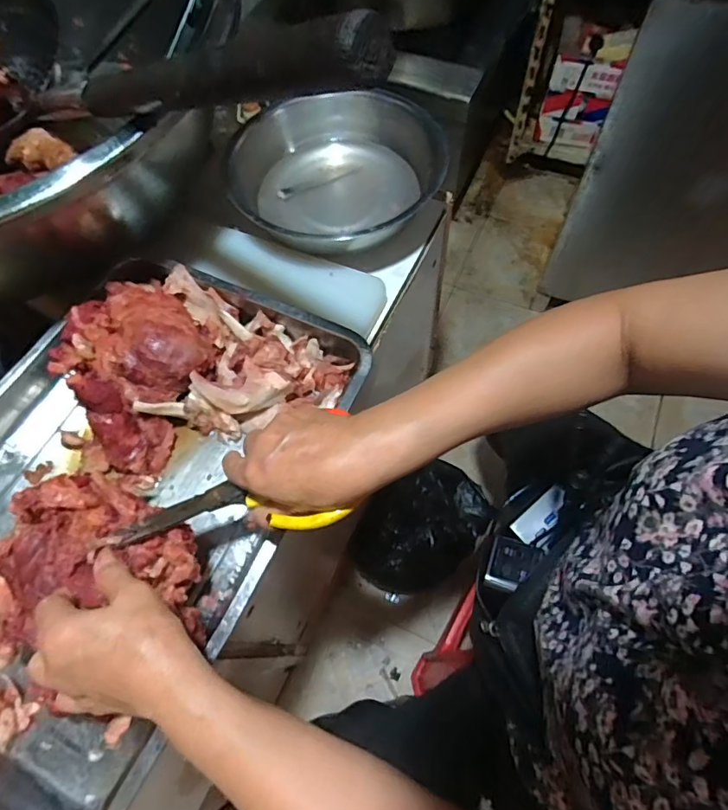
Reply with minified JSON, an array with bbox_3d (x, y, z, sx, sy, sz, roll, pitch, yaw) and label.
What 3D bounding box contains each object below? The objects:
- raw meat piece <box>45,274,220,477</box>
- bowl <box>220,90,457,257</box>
[{"bbox_3d":[-0.238,-0.046,0.513,0.133,0.071,0.195,20,68,11],"label":"raw meat piece"},{"bbox_3d":[-0.028,-0.294,0.655,0.279,0.085,0.248,-17,66,-5],"label":"bowl"}]

